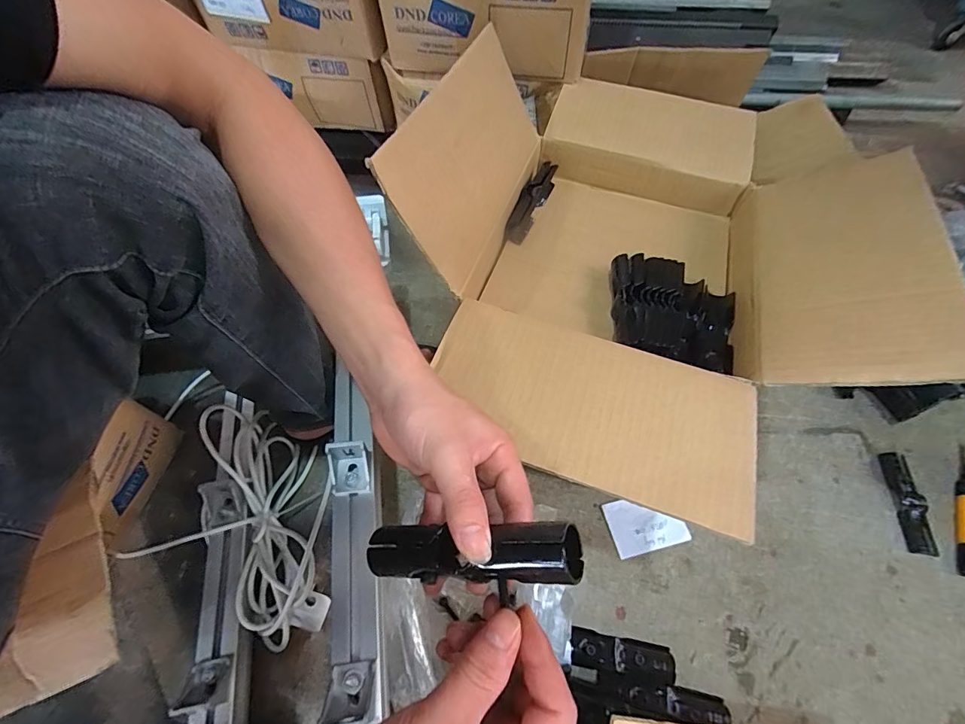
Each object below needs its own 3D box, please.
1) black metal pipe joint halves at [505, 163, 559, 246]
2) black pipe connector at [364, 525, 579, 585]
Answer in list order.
[{"bbox_3d":[0.063,-0.205,0.566,0.025,0.037,0.138,19,60,11],"label":"black metal pipe joint halves"},{"bbox_3d":[-0.006,0.112,0.257,0.133,0.031,0.030,-12,54,29],"label":"black pipe connector"}]

